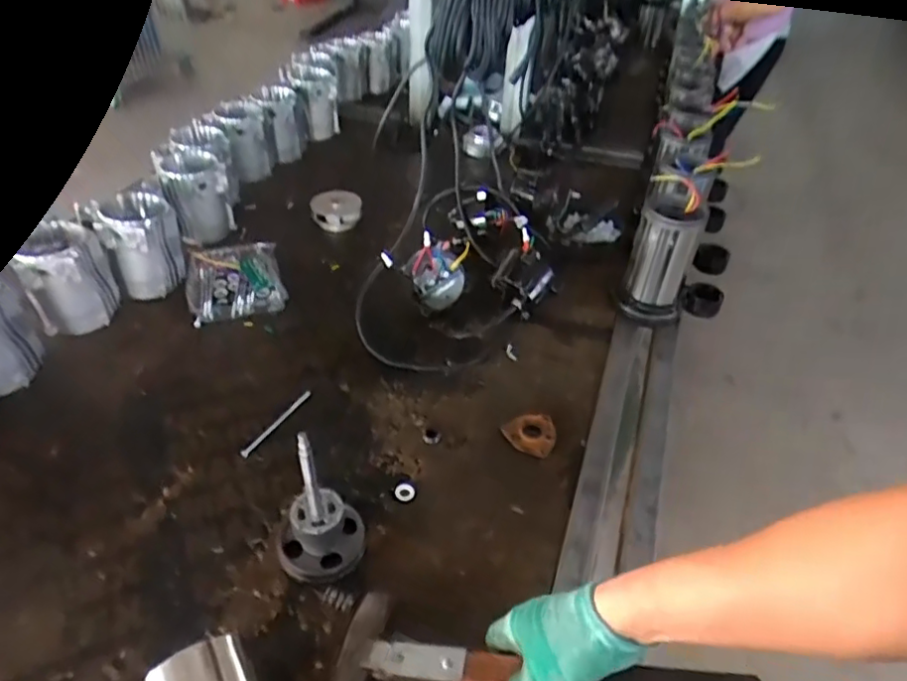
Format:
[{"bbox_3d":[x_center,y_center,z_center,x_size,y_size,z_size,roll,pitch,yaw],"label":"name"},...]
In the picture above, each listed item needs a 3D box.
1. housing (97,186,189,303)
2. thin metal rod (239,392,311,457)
[{"bbox_3d":[-0.479,-0.155,0.939,0.102,0.143,0.126,-14,44,-19],"label":"housing"},{"bbox_3d":[-0.224,0.103,0.767,0.008,0.009,0.125,21,44,19],"label":"thin metal rod"}]

